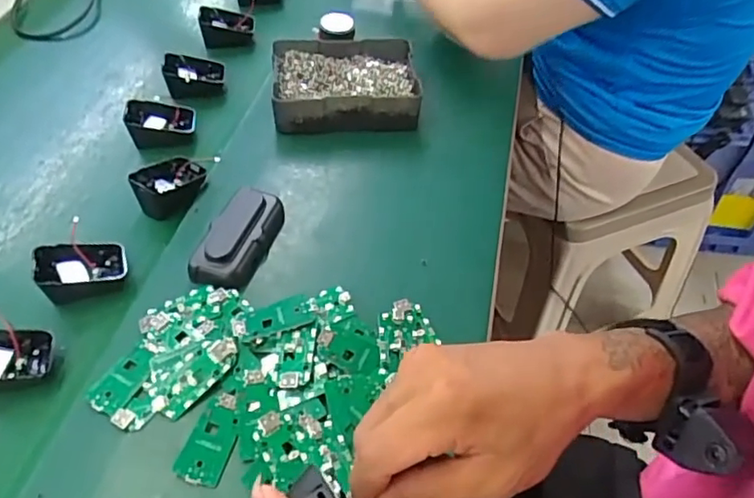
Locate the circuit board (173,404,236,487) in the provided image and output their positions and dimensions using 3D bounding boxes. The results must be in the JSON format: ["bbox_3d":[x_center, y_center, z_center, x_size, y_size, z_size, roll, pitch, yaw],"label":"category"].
[{"bbox_3d":[-0.119,0.138,0.410,0.031,0.004,0.052,19,53,-1],"label":"circuit board"}]

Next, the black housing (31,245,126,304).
[{"bbox_3d":[-0.251,0.018,0.495,0.066,0.037,0.044,-16,45,-17],"label":"black housing"}]

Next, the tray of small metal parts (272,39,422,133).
[{"bbox_3d":[-0.036,-0.182,0.660,0.161,0.065,0.124,-6,43,-6],"label":"tray of small metal parts"}]

